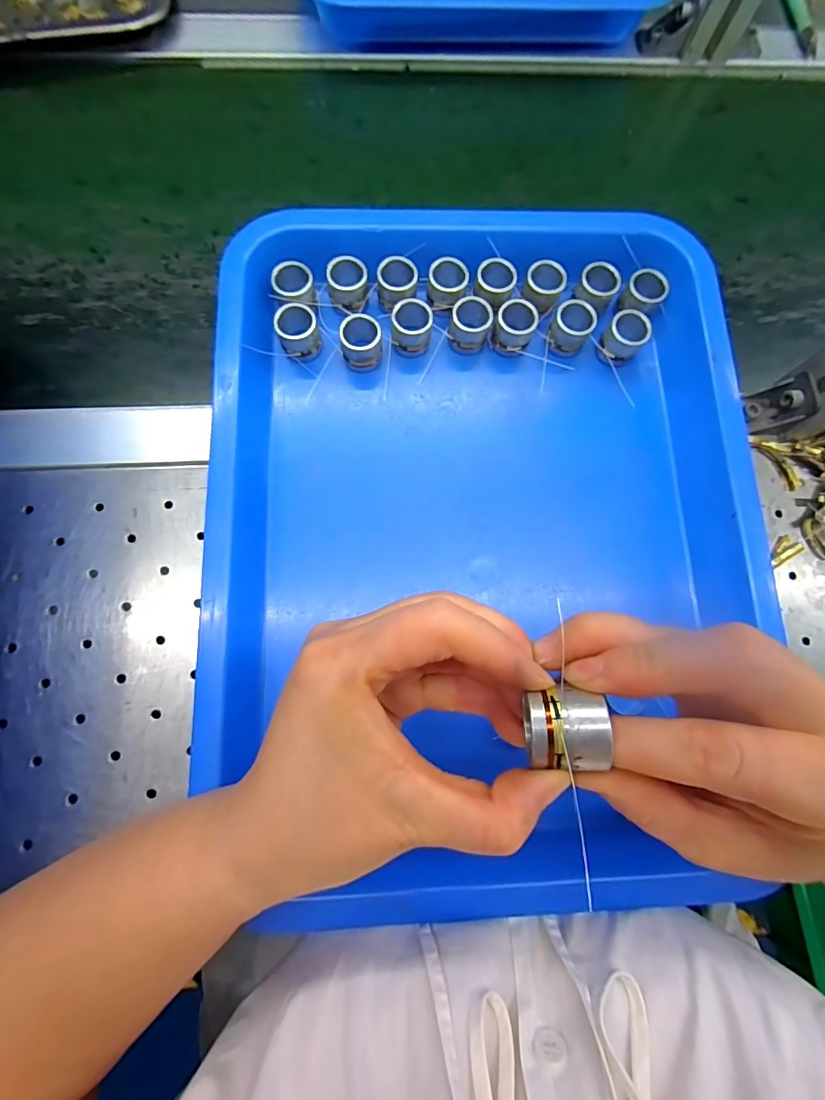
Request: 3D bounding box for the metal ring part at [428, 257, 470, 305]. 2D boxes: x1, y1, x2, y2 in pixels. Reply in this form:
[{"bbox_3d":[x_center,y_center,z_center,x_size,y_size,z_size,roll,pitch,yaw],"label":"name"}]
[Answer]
[{"bbox_3d":[0.023,-0.169,0.281,0.024,0.014,0.023,0,76,-2],"label":"metal ring part"}]

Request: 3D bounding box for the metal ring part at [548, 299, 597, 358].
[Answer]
[{"bbox_3d":[0.101,-0.140,0.282,0.024,0.024,0.021,27,77,5],"label":"metal ring part"}]

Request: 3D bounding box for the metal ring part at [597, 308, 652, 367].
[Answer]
[{"bbox_3d":[0.134,-0.133,0.283,0.023,0.021,0.029,32,77,6],"label":"metal ring part"}]

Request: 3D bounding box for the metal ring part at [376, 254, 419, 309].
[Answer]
[{"bbox_3d":[-0.009,-0.169,0.280,0.024,0.014,0.027,-2,76,-2],"label":"metal ring part"}]

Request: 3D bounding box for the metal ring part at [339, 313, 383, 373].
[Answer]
[{"bbox_3d":[-0.031,-0.127,0.275,0.024,0.025,0.023,-7,77,-4],"label":"metal ring part"}]

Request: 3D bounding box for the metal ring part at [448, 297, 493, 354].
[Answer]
[{"bbox_3d":[0.037,-0.141,0.282,0.025,0.027,0.020,8,76,0],"label":"metal ring part"}]

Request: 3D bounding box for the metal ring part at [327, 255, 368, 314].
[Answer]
[{"bbox_3d":[-0.040,-0.166,0.279,0.024,0.017,0.027,-7,77,-4],"label":"metal ring part"}]

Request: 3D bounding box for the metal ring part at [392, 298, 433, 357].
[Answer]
[{"bbox_3d":[0.000,-0.139,0.279,0.024,0.023,0.023,-2,76,-2],"label":"metal ring part"}]

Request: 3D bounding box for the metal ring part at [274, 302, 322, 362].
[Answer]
[{"bbox_3d":[-0.070,-0.133,0.274,0.024,0.025,0.024,0,76,-2],"label":"metal ring part"}]

